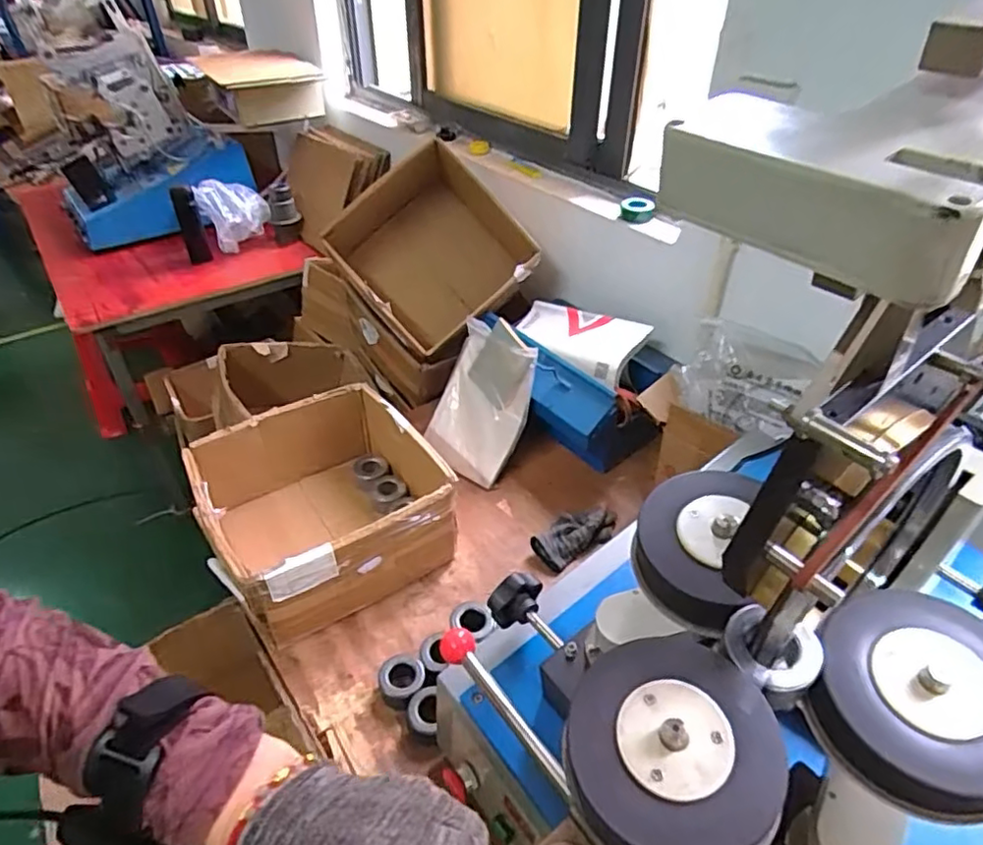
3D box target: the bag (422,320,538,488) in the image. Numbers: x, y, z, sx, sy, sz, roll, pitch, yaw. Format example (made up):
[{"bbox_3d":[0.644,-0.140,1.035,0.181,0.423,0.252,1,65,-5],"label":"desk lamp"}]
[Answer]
[{"bbox_3d":[-0.021,-0.044,1.176,0.186,0.290,0.050,29,15,35],"label":"bag"}]

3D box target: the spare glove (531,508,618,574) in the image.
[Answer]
[{"bbox_3d":[0.144,0.184,1.052,0.158,0.037,0.087,-19,43,-22],"label":"spare glove"}]

